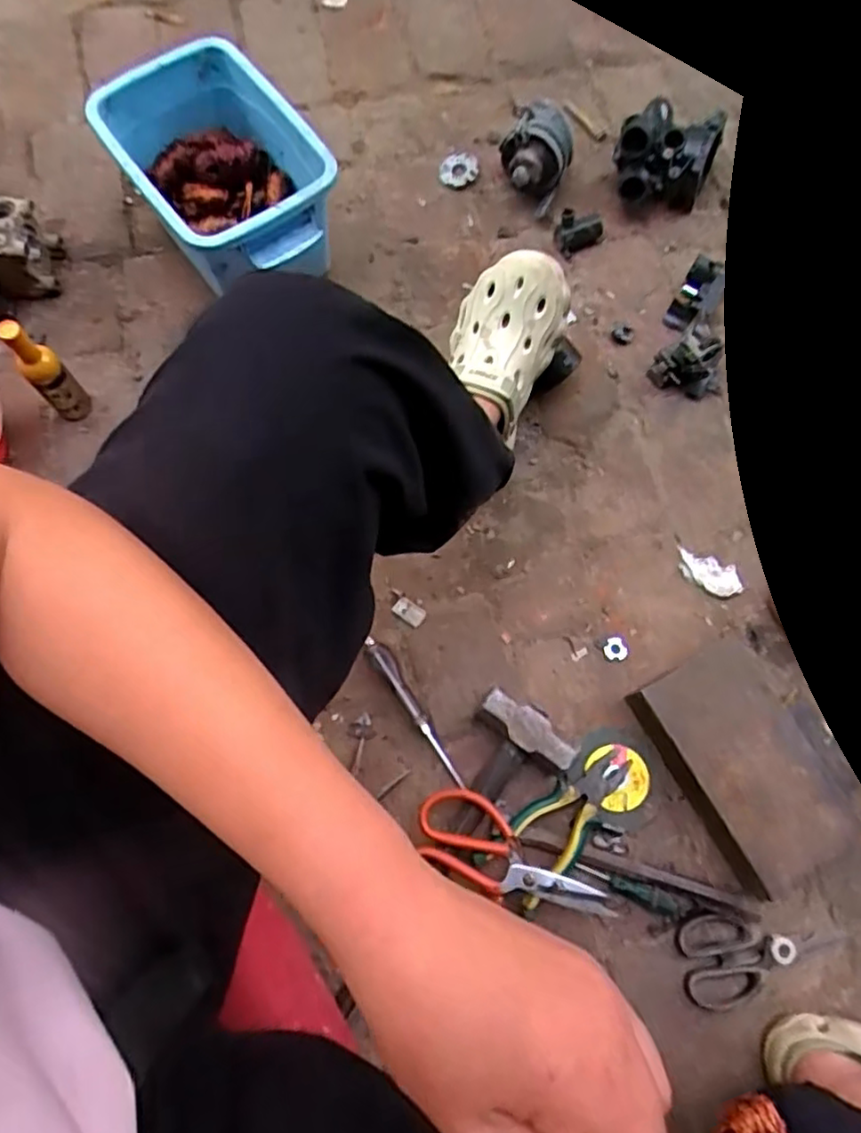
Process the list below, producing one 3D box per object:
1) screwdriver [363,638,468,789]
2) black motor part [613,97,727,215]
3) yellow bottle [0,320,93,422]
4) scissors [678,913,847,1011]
[{"bbox_3d":[-0.014,0.156,0.728,0.022,0.029,0.184,-34,77,-10],"label":"screwdriver"},{"bbox_3d":[0.291,-0.507,0.844,0.119,0.106,0.098,17,74,3],"label":"black motor part"},{"bbox_3d":[-0.452,-0.227,0.785,0.045,0.149,0.035,-42,79,-12],"label":"yellow bottle"},{"bbox_3d":[0.324,0.380,0.659,0.154,0.017,0.079,-13,75,-5],"label":"scissors"}]

